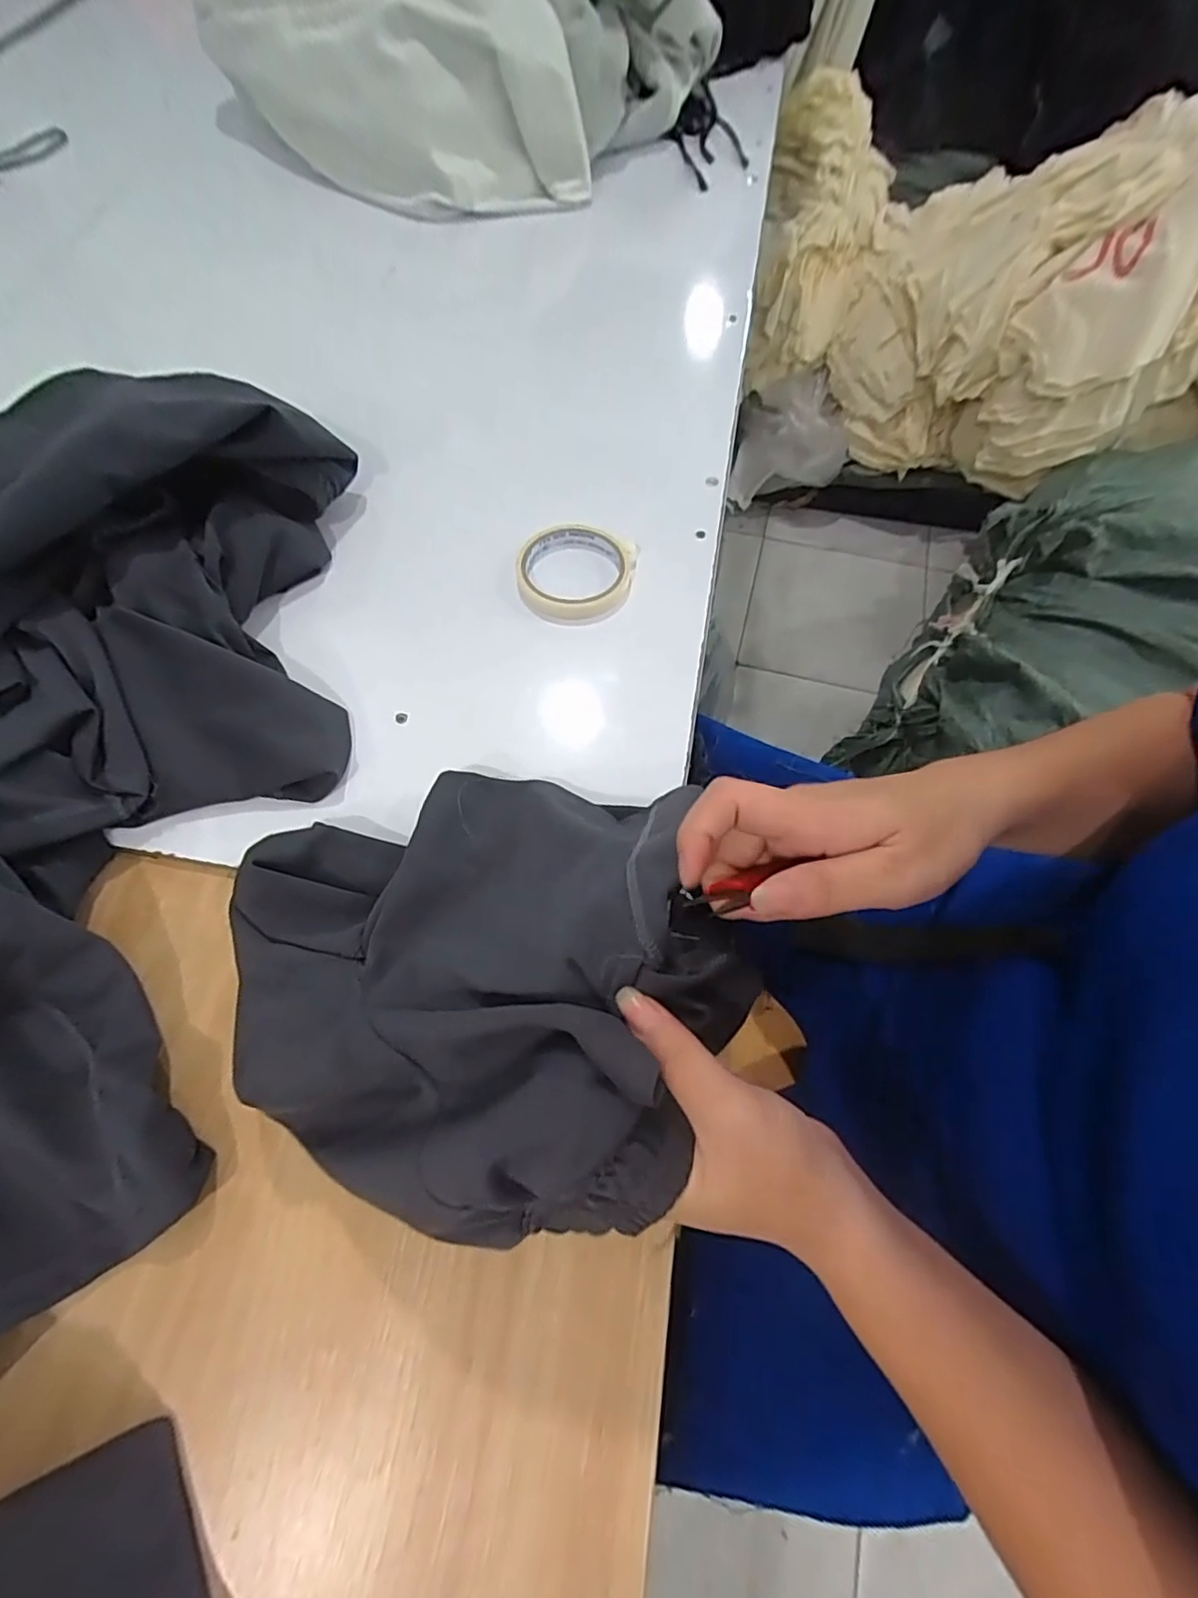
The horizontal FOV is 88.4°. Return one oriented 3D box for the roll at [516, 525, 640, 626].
[{"bbox_3d":[-0.020,-0.187,0.510,0.094,0.022,0.090,0,66,0],"label":"roll"}]

